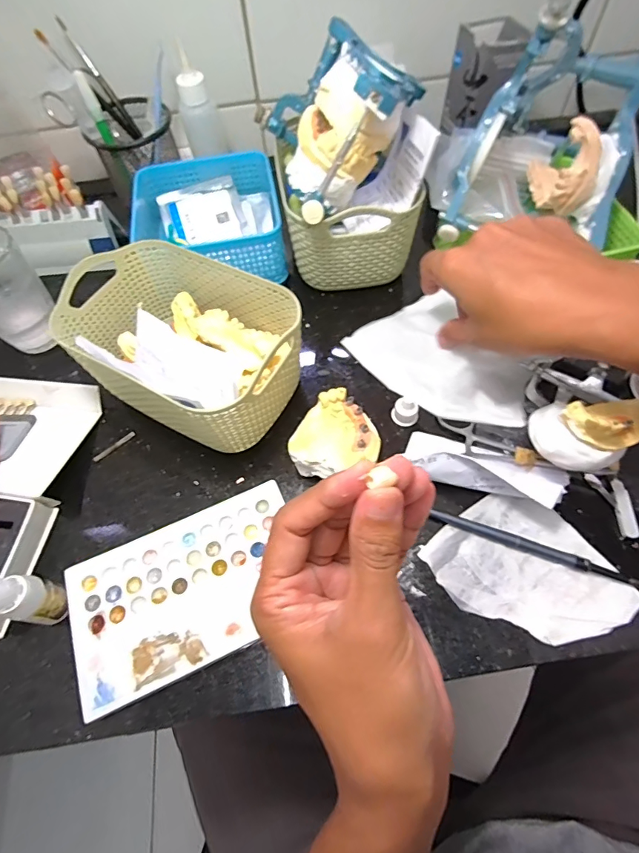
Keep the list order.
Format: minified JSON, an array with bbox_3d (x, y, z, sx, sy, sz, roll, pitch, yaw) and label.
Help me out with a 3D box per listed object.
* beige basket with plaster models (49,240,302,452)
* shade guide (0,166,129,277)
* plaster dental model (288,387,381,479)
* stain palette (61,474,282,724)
[{"bbox_3d":[-0.099,-0.061,0.335,0.172,0.084,0.124,35,68,19],"label":"beige basket with plaster models"},{"bbox_3d":[-0.300,-0.199,0.416,0.192,0.074,0.054,-6,61,-1],"label":"shade guide"},{"bbox_3d":[0.009,0.010,0.316,0.061,0.042,0.056,-1,61,2],"label":"plaster dental model"},{"bbox_3d":[-0.085,0.108,0.285,0.148,0.012,0.093,-22,63,-10],"label":"stain palette"}]

